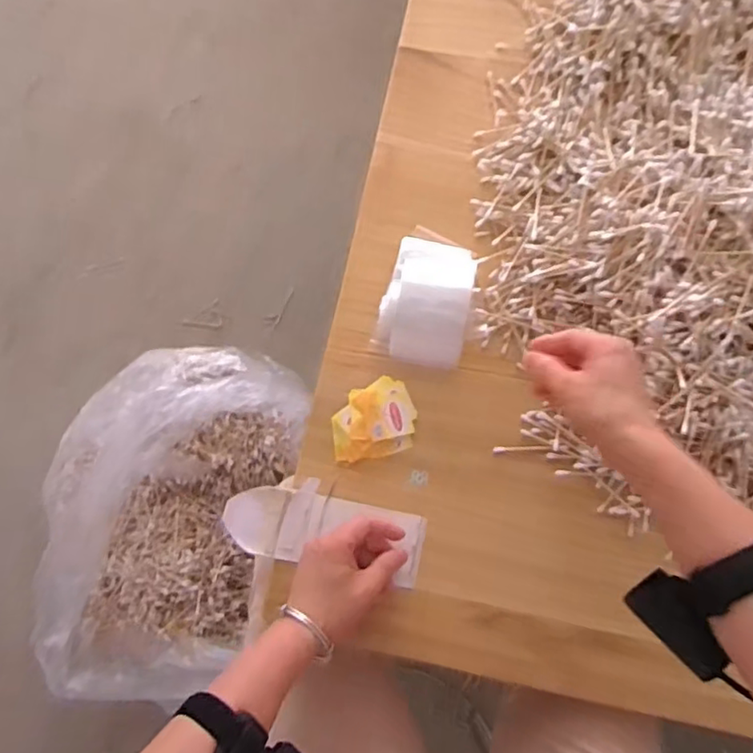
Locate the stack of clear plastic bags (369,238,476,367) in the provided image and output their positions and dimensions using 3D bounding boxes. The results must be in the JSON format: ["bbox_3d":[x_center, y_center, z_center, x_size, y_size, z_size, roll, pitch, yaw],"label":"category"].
[{"bbox_3d":[0.049,-0.071,0.575,0.080,0.031,0.115,16,75,4],"label":"stack of clear plastic bags"}]

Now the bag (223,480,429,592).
[{"bbox_3d":[-0.047,0.134,0.549,0.175,0.010,0.076,7,75,3],"label":"bag"}]

